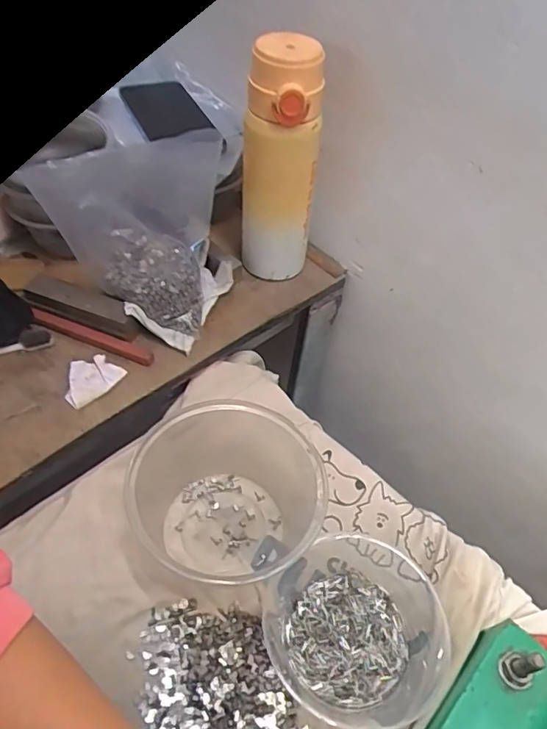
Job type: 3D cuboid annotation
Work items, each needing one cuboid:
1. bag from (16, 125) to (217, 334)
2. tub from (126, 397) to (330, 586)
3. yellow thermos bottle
[{"bbox_3d":[-0.116,-0.135,0.474,0.121,0.166,0.116,17,53,9],"label":"bag"},{"bbox_3d":[-0.033,0.085,0.421,0.165,0.075,0.136,-20,56,-19],"label":"tub"},{"bbox_3d":[0.004,-0.165,0.473,0.069,0.221,0.070,5,52,-1],"label":"yellow thermos bottle"}]

